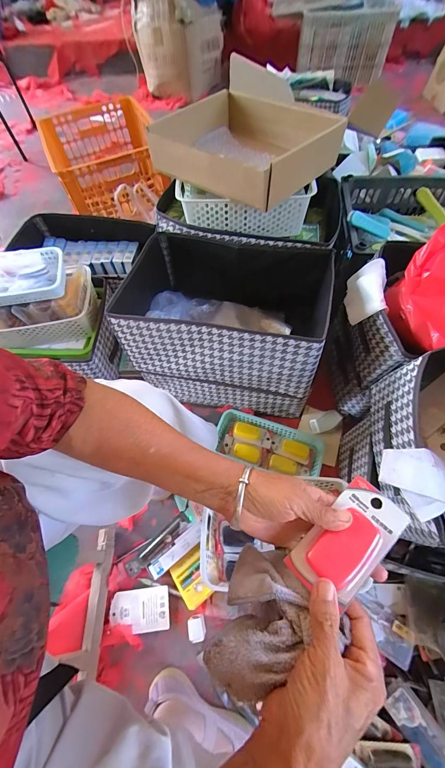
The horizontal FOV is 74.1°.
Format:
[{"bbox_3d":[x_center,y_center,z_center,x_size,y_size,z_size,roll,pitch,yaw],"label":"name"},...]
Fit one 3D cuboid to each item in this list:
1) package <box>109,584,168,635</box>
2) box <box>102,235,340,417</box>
[{"bbox_3d":[-0.174,0.480,0.623,0.119,0.010,0.077,-8,62,0],"label":"package"},{"bbox_3d":[0.017,-0.135,0.728,0.428,0.323,0.308,7,63,8],"label":"box"}]

